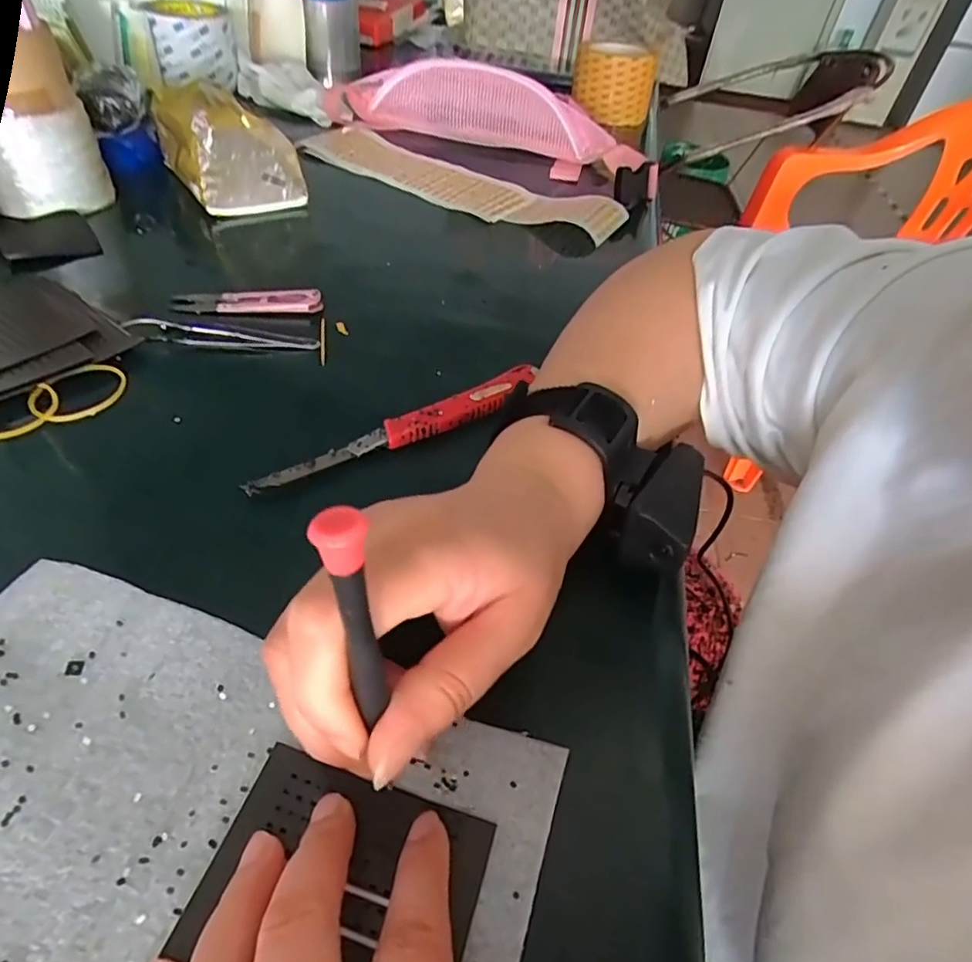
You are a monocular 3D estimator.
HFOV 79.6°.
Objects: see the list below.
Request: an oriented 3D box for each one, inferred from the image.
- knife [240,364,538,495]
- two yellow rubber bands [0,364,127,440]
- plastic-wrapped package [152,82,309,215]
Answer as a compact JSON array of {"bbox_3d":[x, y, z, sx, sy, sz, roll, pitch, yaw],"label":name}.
[{"bbox_3d":[-0.043,-0.029,0.325,0.175,0.009,0.019,-26,54,-28],"label":"knife"},{"bbox_3d":[-0.244,-0.042,0.328,0.039,0.008,0.084,33,51,25],"label":"two yellow rubber bands"},{"bbox_3d":[-0.242,-0.311,0.540,0.097,0.077,0.138,-23,53,-26],"label":"plastic-wrapped package"}]

